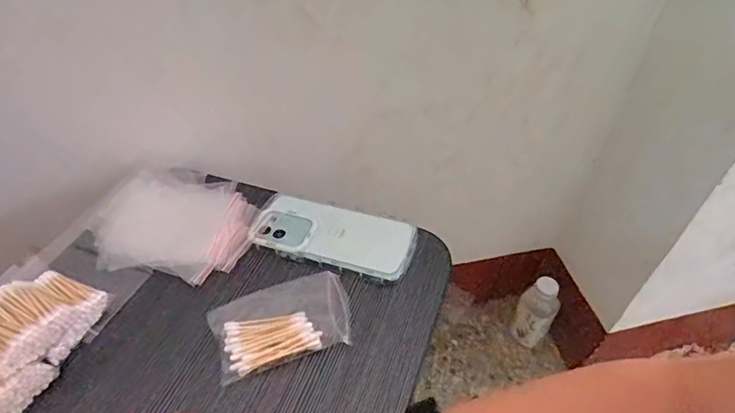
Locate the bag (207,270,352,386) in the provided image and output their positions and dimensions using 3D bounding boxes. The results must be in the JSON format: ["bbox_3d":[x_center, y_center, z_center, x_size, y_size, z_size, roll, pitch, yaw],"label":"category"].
[{"bbox_3d":[-0.075,0.101,0.400,0.114,0.016,0.075,-14,47,-11],"label":"bag"}]

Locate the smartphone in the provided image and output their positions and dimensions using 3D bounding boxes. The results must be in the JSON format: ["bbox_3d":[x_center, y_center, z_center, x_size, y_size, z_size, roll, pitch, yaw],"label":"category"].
[{"bbox_3d":[-0.035,0.028,0.461,0.162,0.012,0.070,14,48,15],"label":"smartphone"}]

